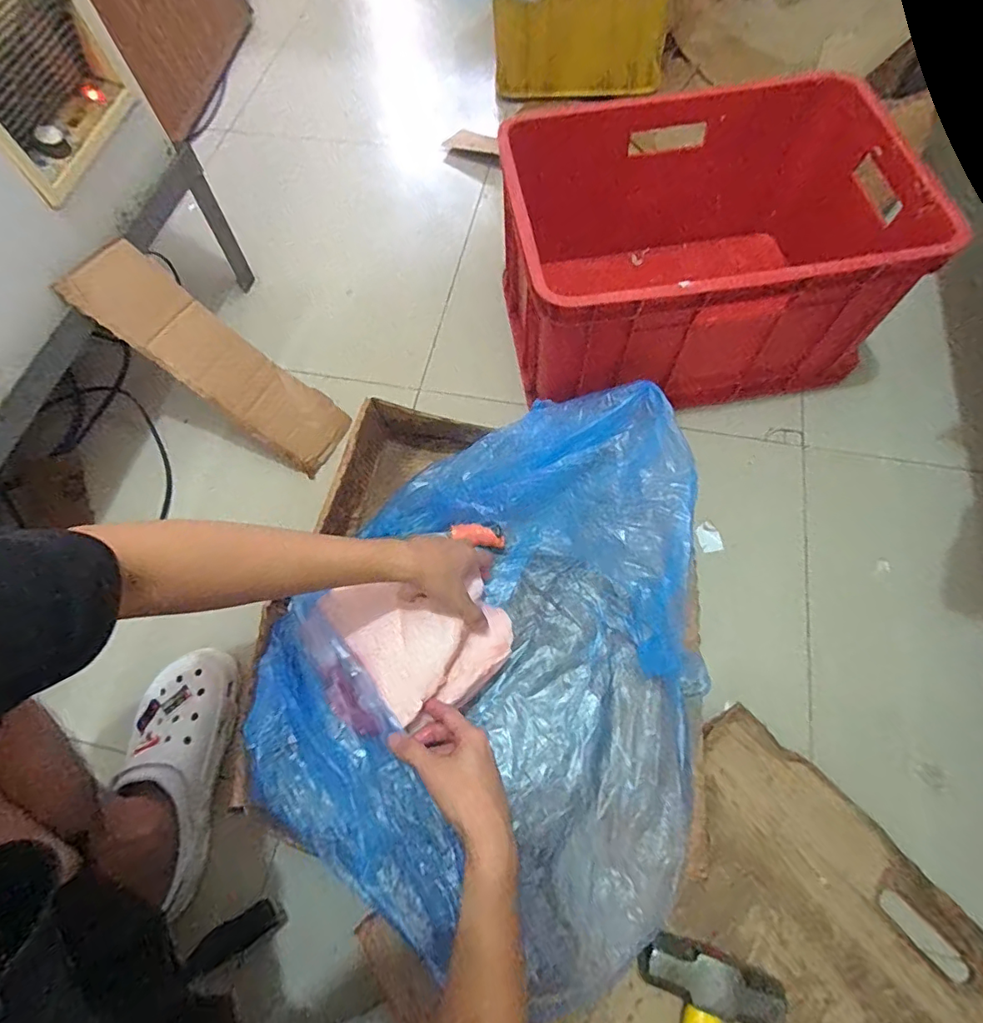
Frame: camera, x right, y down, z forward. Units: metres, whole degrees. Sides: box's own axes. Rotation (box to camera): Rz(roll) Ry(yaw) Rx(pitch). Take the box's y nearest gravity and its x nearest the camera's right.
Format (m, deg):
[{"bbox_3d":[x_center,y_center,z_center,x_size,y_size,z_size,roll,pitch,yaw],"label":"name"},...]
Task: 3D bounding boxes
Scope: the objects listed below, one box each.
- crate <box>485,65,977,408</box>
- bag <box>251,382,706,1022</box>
[{"bbox_3d":[0.324,-0.379,0.794,0.575,0.258,0.366,-7,65,-1],"label":"crate"},{"bbox_3d":[0.003,0.167,0.593,0.465,0.189,0.558,-5,65,0],"label":"bag"}]

